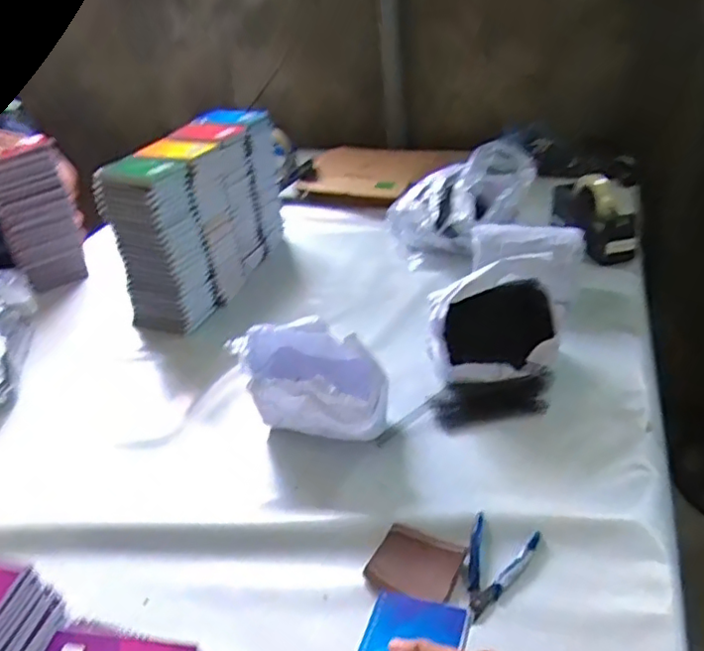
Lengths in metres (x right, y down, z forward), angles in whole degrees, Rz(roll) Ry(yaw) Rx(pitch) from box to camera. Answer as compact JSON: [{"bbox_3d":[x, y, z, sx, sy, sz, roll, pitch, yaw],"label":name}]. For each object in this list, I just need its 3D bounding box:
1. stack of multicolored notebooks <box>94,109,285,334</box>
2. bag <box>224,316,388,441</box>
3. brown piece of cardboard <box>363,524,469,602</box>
[{"bbox_3d":[-0.300,-0.223,1.208,0.153,0.287,0.427,6,35,20],"label":"stack of multicolored notebooks"},{"bbox_3d":[-0.047,0.072,0.823,0.216,0.117,0.127,12,37,27],"label":"bag"},{"bbox_3d":[0.068,0.253,0.644,0.086,0.018,0.075,11,37,26],"label":"brown piece of cardboard"}]

